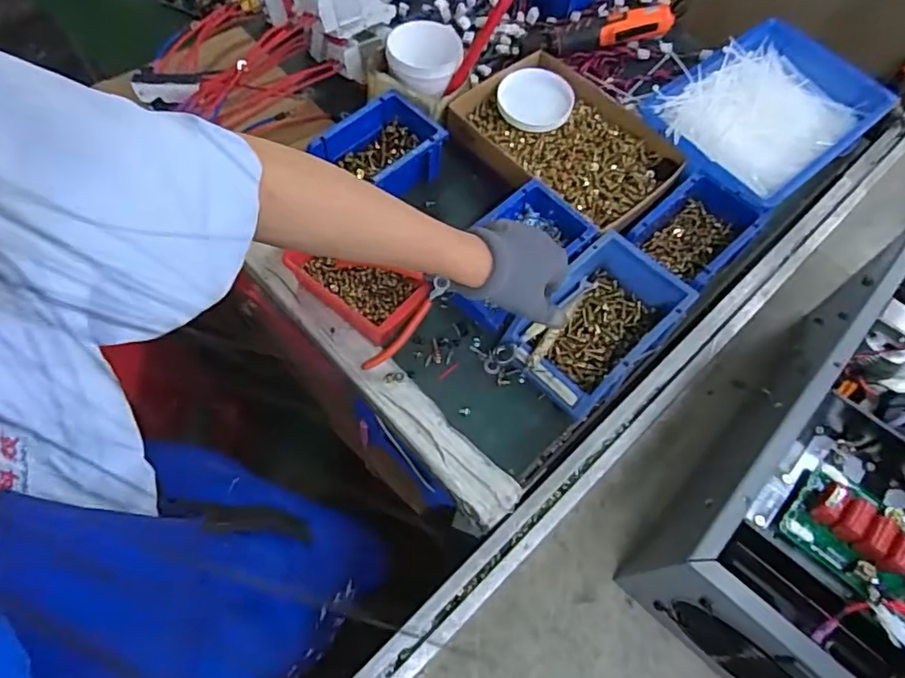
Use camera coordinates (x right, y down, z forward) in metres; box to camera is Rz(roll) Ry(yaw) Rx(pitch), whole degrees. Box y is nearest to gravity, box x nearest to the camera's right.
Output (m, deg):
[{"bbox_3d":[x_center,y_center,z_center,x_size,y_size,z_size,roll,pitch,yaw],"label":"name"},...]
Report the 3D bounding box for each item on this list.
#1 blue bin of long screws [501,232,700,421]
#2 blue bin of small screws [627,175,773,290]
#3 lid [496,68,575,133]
[{"bbox_3d":[0.155,-0.014,0.615,0.121,0.065,0.184,42,70,16],"label":"blue bin of long screws"},{"bbox_3d":[0.285,-0.122,0.673,0.098,0.063,0.141,42,70,16],"label":"blue bin of small screws"},{"bbox_3d":[0.109,-0.316,0.741,0.096,0.016,0.096,1,65,-2],"label":"lid"}]

